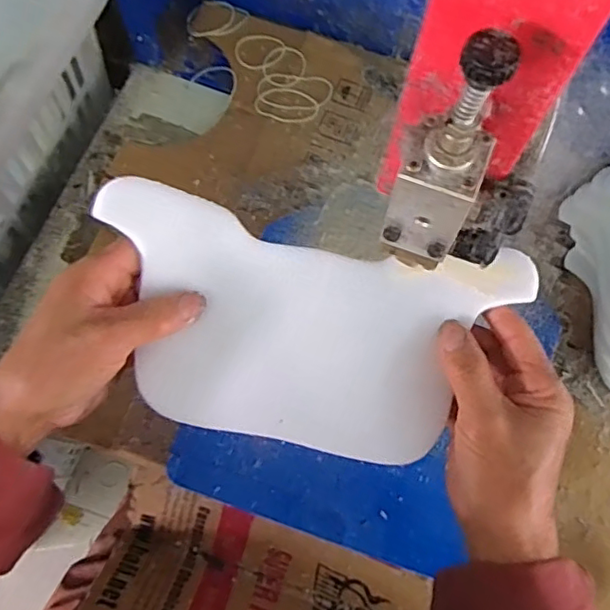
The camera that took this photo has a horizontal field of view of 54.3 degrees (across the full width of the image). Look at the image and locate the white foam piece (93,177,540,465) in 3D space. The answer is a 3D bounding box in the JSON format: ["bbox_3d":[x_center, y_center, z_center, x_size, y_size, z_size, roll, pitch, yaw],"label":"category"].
[{"bbox_3d":[0.002,0.014,0.344,0.236,0.054,0.125,9,73,1],"label":"white foam piece"}]

